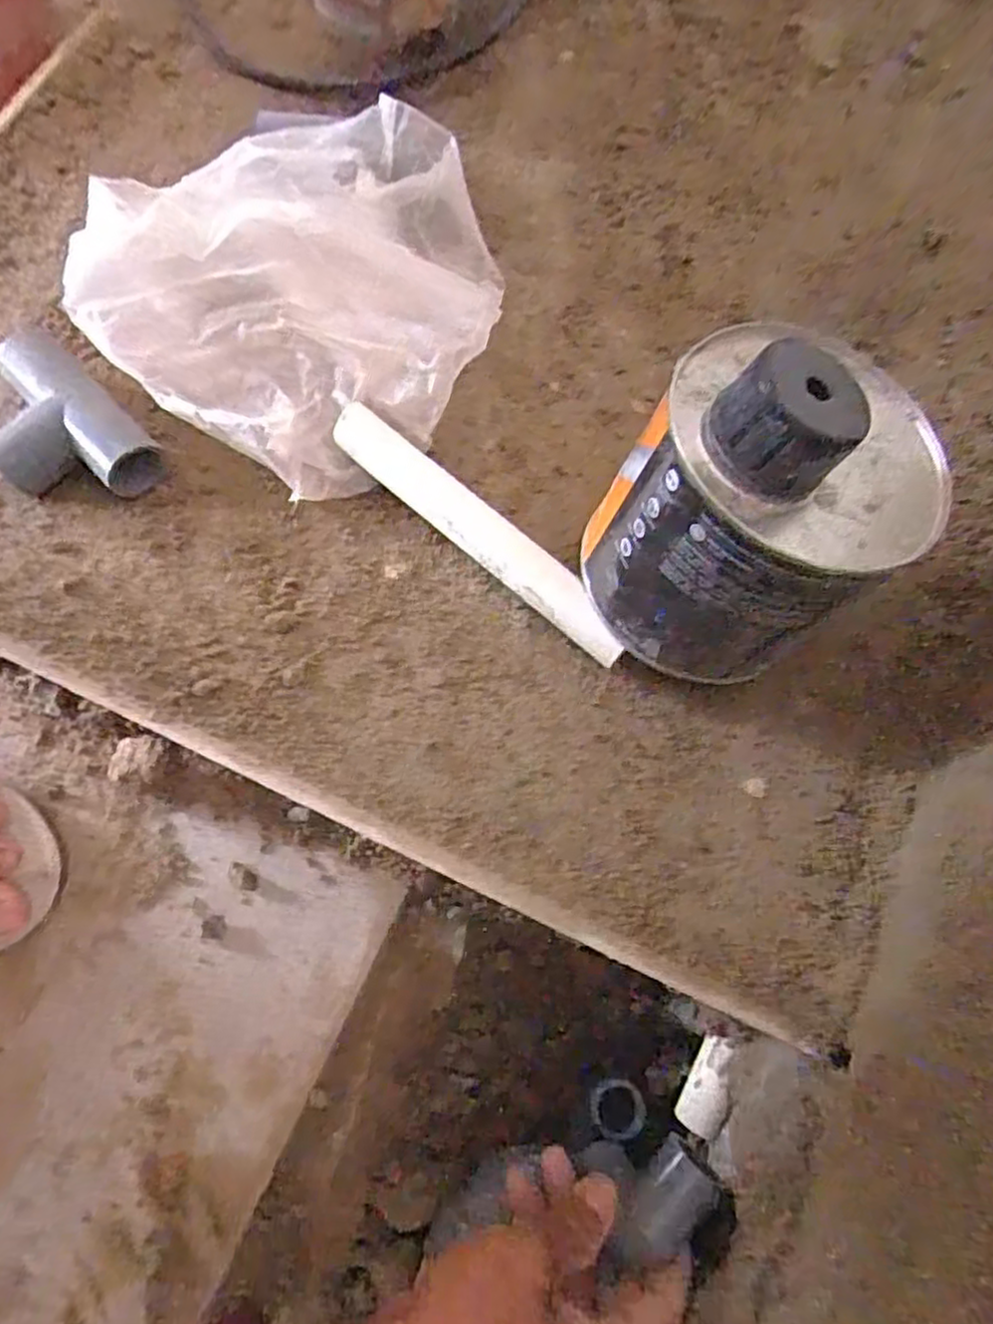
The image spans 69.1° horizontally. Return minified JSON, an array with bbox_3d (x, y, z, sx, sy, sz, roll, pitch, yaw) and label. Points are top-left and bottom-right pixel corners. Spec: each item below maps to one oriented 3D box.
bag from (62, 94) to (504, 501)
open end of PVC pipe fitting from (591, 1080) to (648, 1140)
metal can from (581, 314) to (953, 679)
[{"bbox_3d":[-0.081,-0.179,0.327,0.165,0.072,0.177,32,76,7],"label":"bag"},{"bbox_3d":[0.067,0.248,0.401,0.029,0.015,0.028,0,74,-2],"label":"open end of PVC pipe fitting"},{"bbox_3d":[0.088,-0.051,0.264,0.096,0.131,0.091,0,74,-1],"label":"metal can"}]

